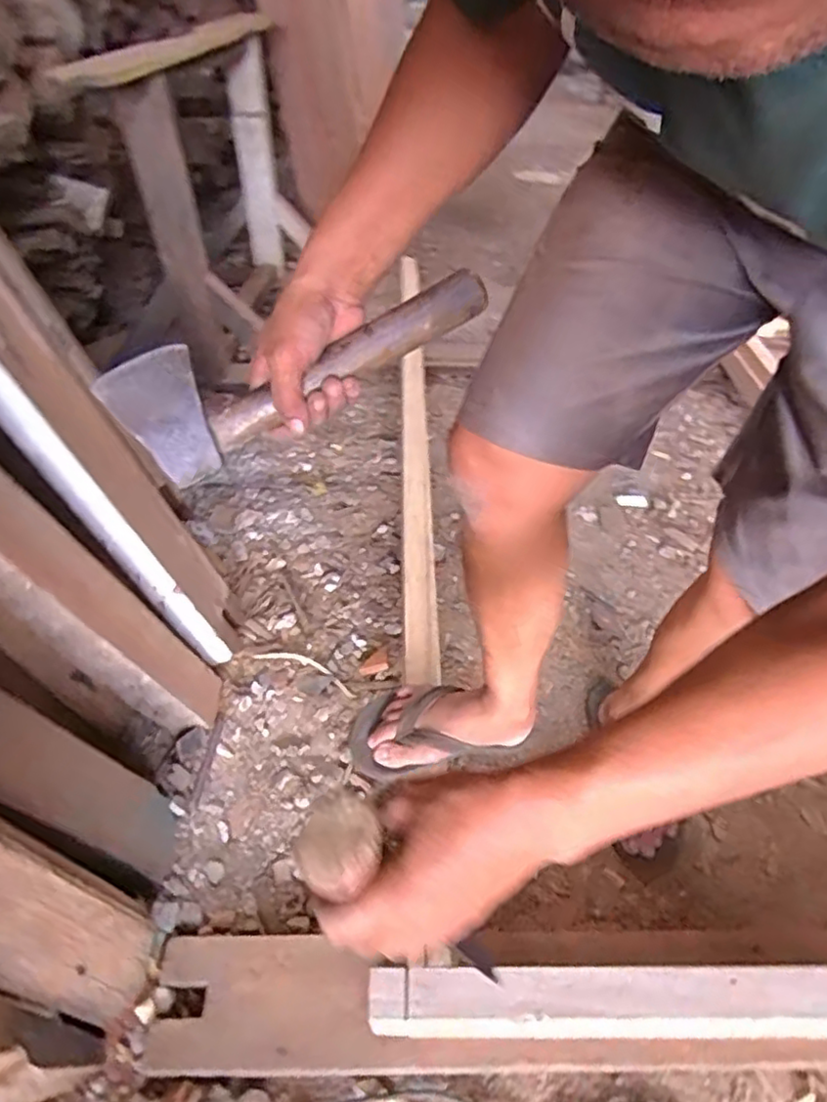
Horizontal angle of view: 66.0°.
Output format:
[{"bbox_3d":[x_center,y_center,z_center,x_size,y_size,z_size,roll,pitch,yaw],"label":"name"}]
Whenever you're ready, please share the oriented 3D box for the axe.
[{"bbox_3d":[-0.088,-0.159,0.528,0.314,0.091,0.045,-25,48,-3],"label":"axe"}]

